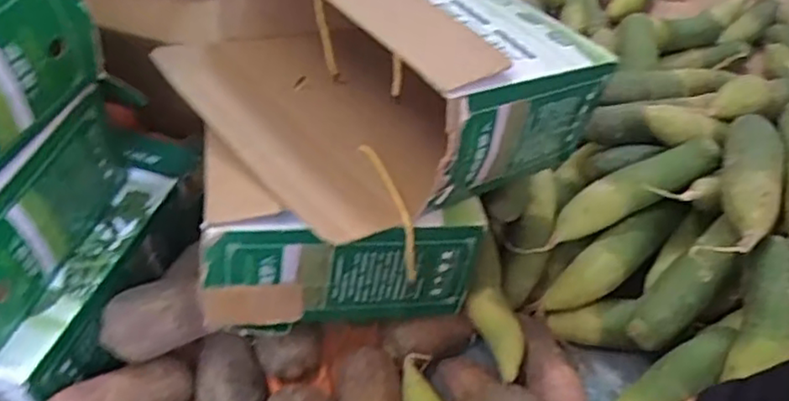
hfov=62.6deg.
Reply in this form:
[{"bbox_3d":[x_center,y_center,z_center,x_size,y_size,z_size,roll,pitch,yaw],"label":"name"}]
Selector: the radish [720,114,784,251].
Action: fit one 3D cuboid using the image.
[{"bbox_3d":[0.381,-0.033,0.689,0.045,0.047,0.197,17,49,13],"label":"radish"}]

